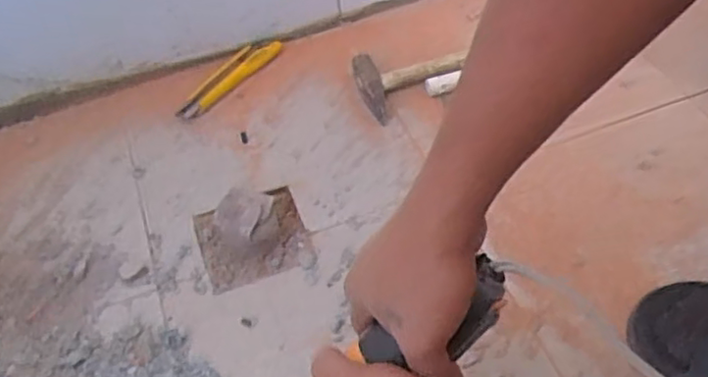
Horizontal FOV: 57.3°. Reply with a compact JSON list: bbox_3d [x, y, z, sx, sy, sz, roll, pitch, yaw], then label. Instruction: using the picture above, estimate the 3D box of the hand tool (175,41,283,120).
[{"bbox_3d":[-0.150,-0.135,0.782,0.031,0.014,0.159,31,60,27],"label":"hand tool"}]

